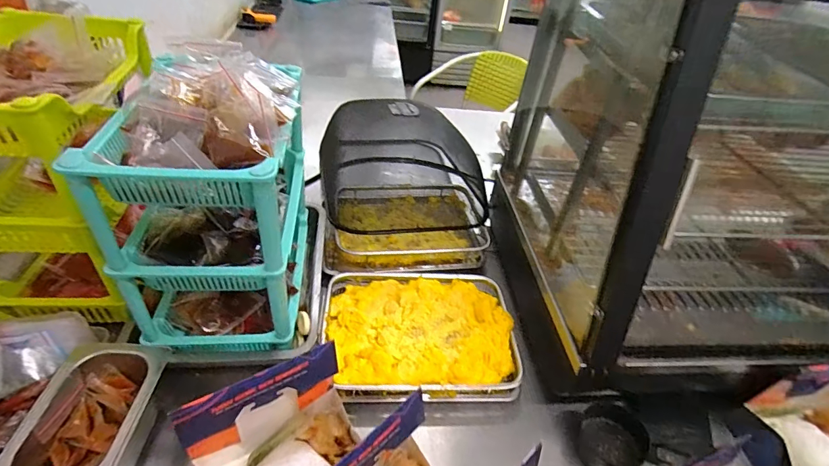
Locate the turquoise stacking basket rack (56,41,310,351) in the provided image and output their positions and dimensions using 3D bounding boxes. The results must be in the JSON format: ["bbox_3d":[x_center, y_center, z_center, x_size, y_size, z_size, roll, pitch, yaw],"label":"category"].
[{"bbox_3d":[-0.269,-0.045,0.594,0.210,0.347,0.275,-2,40,-12],"label":"turquoise stacking basket rack"}]

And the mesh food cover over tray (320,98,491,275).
[{"bbox_3d":[-0.025,-0.130,0.952,0.343,0.210,0.469,-1,40,-10],"label":"mesh food cover over tray"}]

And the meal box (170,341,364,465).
[{"bbox_3d":[-0.145,0.237,0.478,0.180,0.144,0.115,-22,48,-31],"label":"meal box"}]

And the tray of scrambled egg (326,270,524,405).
[{"bbox_3d":[0.008,0.156,0.683,0.293,0.048,0.223,1,40,-8],"label":"tray of scrambled egg"}]

